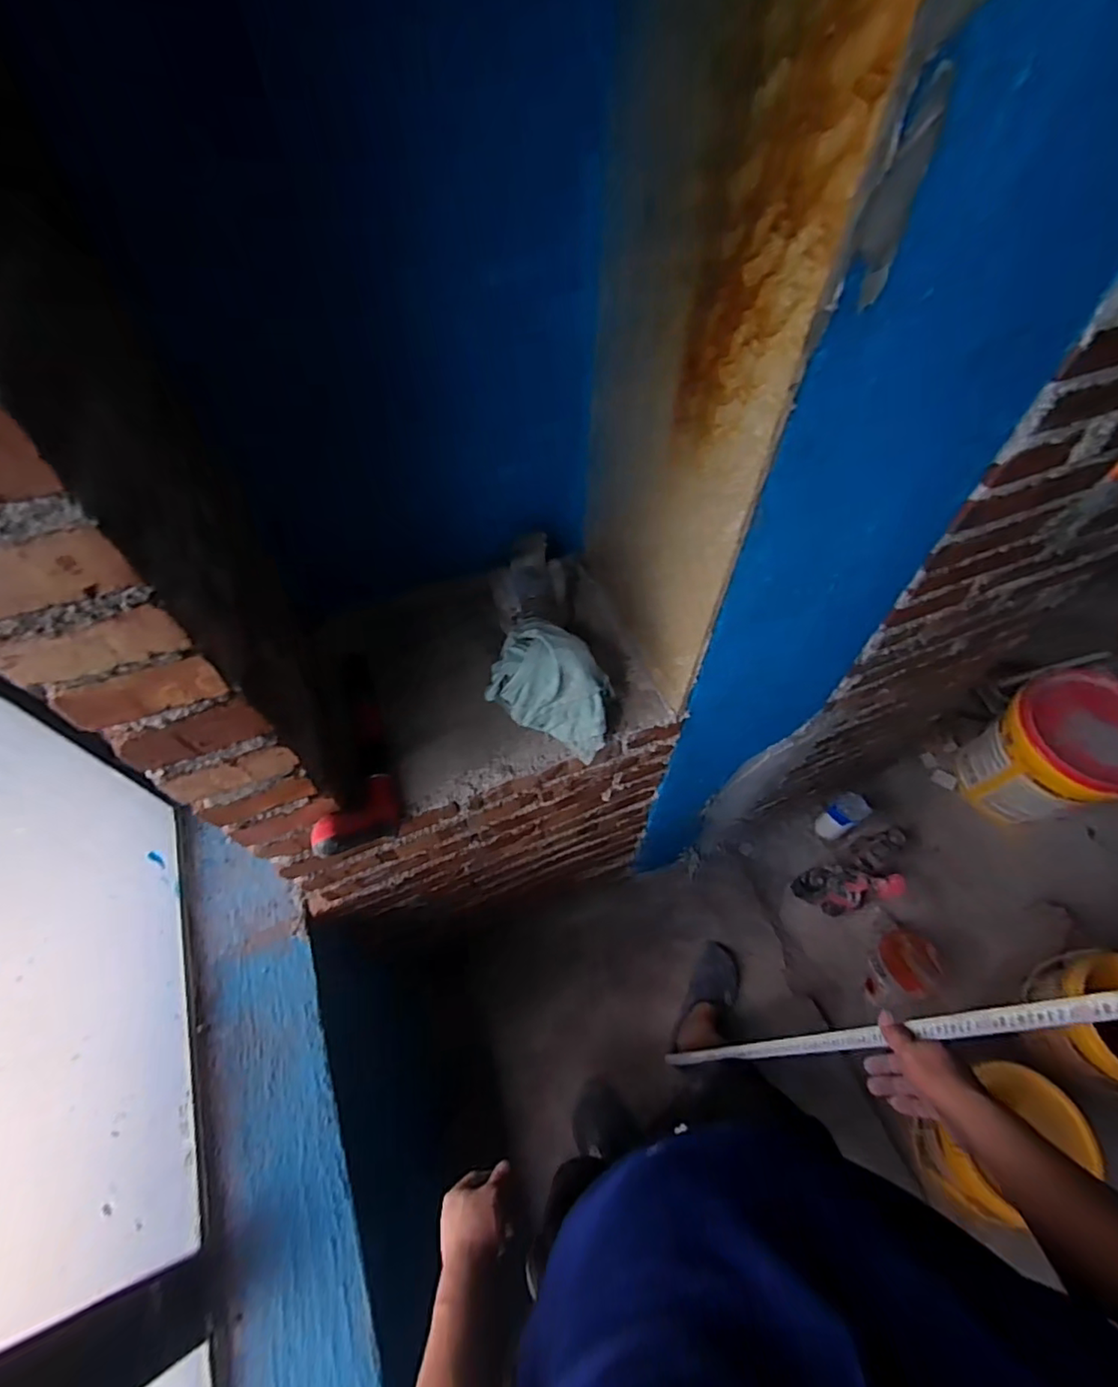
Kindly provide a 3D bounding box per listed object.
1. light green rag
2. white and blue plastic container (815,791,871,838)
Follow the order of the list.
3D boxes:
[{"bbox_3d":[-0.007,-0.006,0.722,0.146,0.143,0.101,15,60,11],"label":"light green rag"},{"bbox_3d":[0.742,0.326,1.556,0.076,0.175,0.074,-1,58,1],"label":"white and blue plastic container"}]

